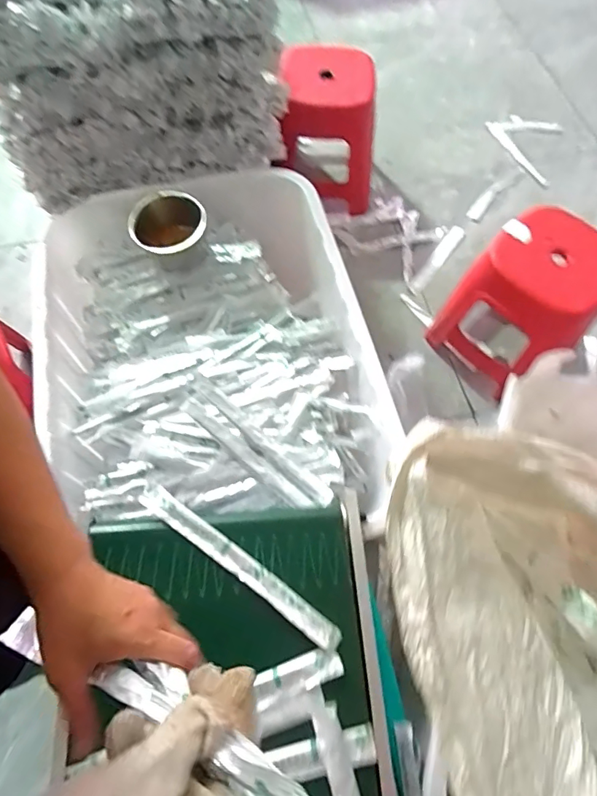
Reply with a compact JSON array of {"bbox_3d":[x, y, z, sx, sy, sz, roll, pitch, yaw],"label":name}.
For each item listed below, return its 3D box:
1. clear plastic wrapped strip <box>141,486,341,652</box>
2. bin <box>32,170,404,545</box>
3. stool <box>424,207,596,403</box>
[{"bbox_3d":[-0.072,0.201,0.573,0.287,0.008,0.030,34,59,12],"label":"clear plastic wrapped strip"},{"bbox_3d":[-0.167,-0.116,0.869,0.506,0.171,0.657,-15,67,-8],"label":"bin"},{"bbox_3d":[0.522,-0.215,1.108,0.252,0.338,0.281,-39,72,-17],"label":"stool"}]

